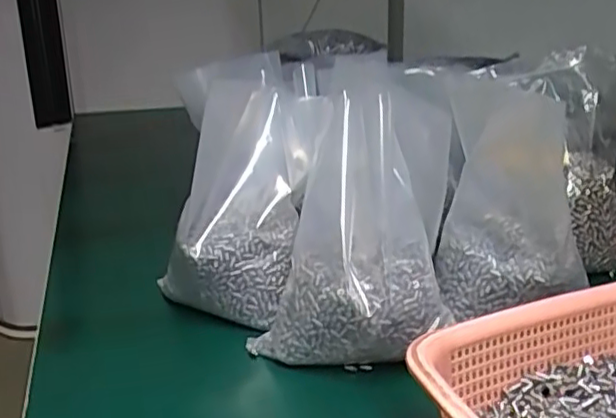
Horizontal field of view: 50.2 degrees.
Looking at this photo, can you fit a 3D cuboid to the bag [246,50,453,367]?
[{"bbox_3d":[0.034,0.005,0.504,0.140,0.223,0.089,7,19,24],"label":"bag"}]

